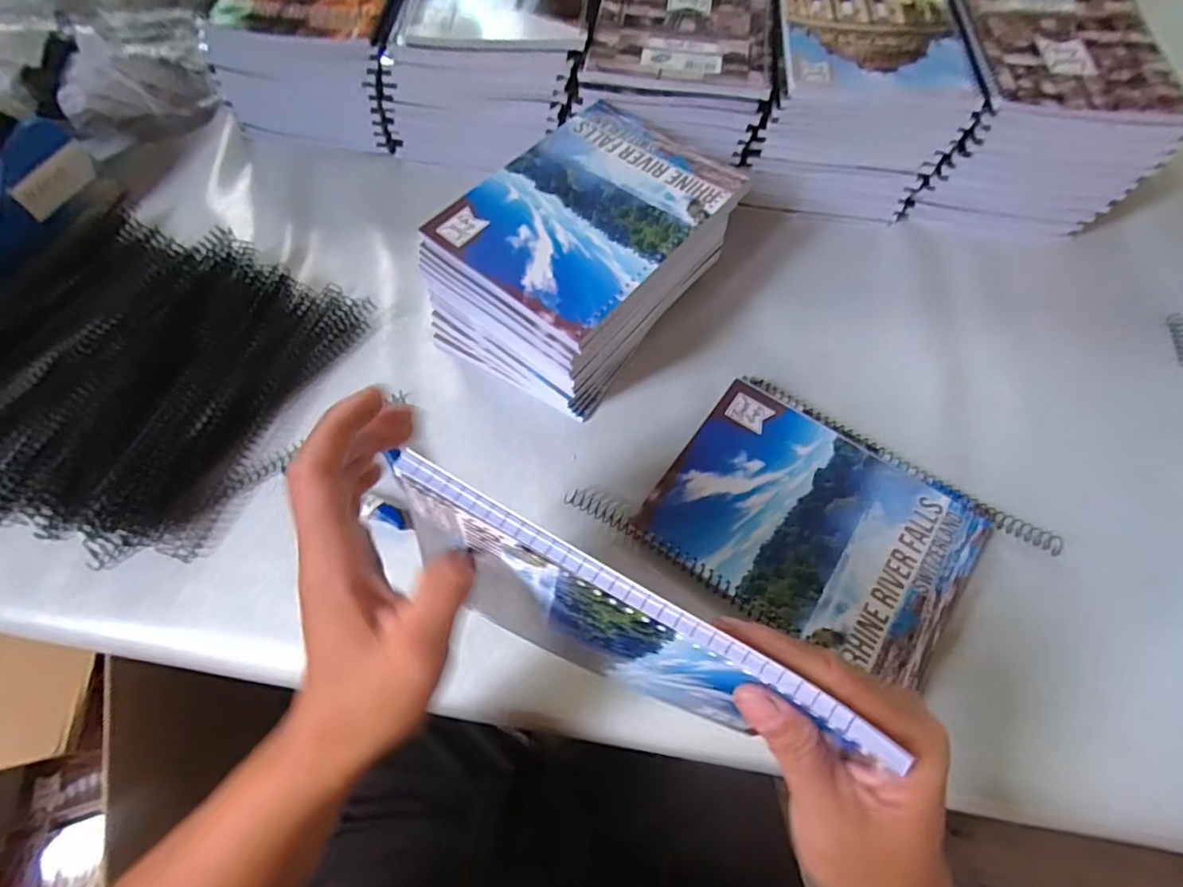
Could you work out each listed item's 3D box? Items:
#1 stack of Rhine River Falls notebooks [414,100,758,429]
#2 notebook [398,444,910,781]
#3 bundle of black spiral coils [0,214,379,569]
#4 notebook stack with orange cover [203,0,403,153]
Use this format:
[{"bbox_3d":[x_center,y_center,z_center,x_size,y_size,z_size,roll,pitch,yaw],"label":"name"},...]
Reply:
[{"bbox_3d":[-0.006,-0.143,0.448,0.144,0.097,0.206,37,69,16],"label":"stack of Rhine River Falls notebooks"},{"bbox_3d":[0.008,0.085,0.251,0.188,0.143,0.024,27,67,12],"label":"notebook"},{"bbox_3d":[-0.350,-0.060,0.435,0.261,0.038,0.257,20,66,10],"label":"bundle of black spiral coils"},{"bbox_3d":[-0.241,-0.395,0.560,0.175,0.114,0.196,8,65,4],"label":"notebook stack with orange cover"}]

